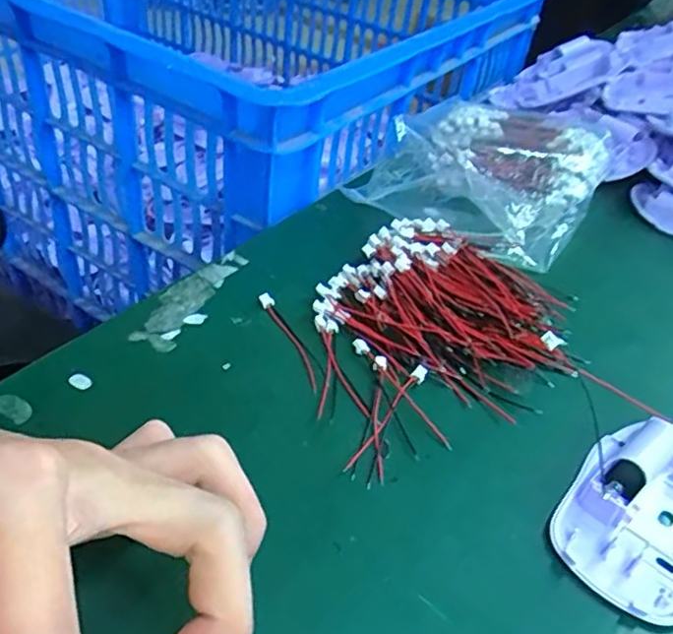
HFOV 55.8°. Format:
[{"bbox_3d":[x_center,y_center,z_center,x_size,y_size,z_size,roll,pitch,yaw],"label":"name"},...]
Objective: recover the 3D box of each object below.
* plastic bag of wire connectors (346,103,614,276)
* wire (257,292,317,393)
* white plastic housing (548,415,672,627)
[{"bbox_3d":[0.106,-0.101,0.430,0.136,0.040,0.174,32,48,28],"label":"plastic bag of wire connectors"},{"bbox_3d":[-0.023,0.011,0.311,0.007,0.005,0.070,-16,45,-21],"label":"wire"},{"bbox_3d":[0.125,0.074,0.246,0.060,0.015,0.087,32,48,29],"label":"white plastic housing"}]

